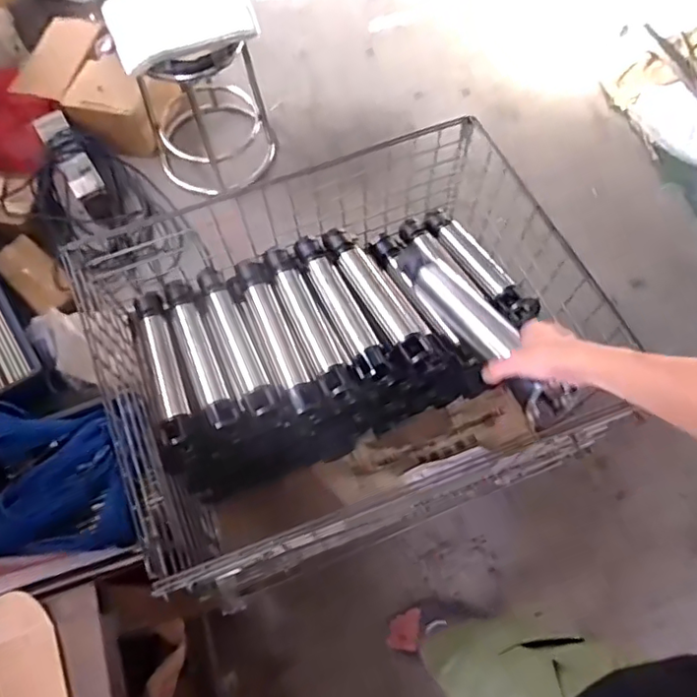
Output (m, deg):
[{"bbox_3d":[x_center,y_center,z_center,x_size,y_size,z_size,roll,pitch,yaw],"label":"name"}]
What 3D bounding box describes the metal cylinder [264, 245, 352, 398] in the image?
[{"bbox_3d":[-0.082,-0.063,1.101,0.061,0.056,0.356,-22,69,-9],"label":"metal cylinder"}]

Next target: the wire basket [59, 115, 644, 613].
[{"bbox_3d":[-0.042,0.043,1.189,0.838,0.551,0.669,-20,69,-8],"label":"wire basket"}]

